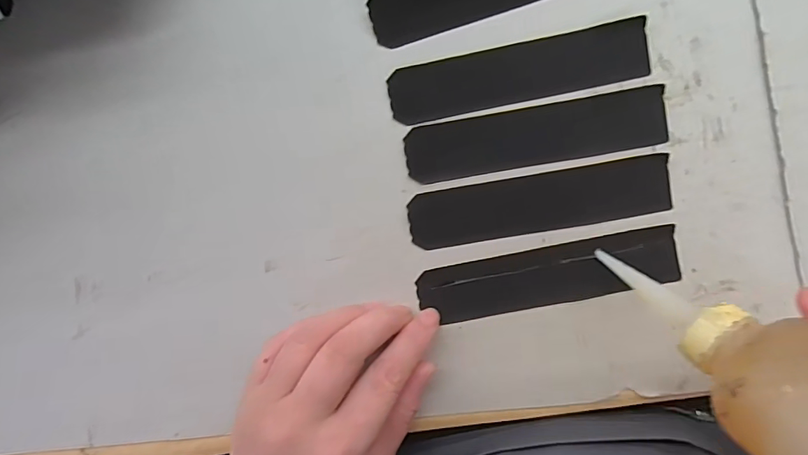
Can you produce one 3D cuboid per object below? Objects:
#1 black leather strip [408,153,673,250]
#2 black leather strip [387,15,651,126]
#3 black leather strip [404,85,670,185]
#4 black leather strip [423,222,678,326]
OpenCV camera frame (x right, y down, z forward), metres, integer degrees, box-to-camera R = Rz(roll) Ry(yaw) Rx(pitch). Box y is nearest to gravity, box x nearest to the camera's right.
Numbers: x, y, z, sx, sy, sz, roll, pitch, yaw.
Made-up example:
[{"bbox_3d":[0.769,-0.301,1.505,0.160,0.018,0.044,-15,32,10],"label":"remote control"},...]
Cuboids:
[{"bbox_3d":[0.074,-0.013,0.263,0.138,0.010,0.032,-9,90,5],"label":"black leather strip"},{"bbox_3d":[0.062,-0.085,0.259,0.138,0.004,0.031,-11,90,5],"label":"black leather strip"},{"bbox_3d":[0.072,-0.051,0.263,0.138,0.010,0.032,-9,90,5],"label":"black leather strip"},{"bbox_3d":[0.079,0.027,0.259,0.138,0.007,0.032,-12,90,6],"label":"black leather strip"}]

